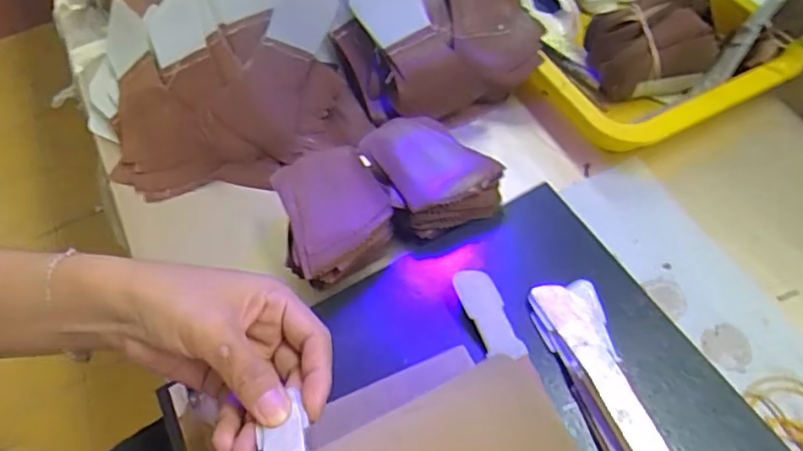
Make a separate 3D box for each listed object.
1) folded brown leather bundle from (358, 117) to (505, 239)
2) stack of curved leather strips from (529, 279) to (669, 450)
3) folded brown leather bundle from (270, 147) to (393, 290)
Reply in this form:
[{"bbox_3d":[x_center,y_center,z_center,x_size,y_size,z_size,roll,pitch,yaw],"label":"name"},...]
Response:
[{"bbox_3d":[0.021,-0.037,0.422,0.066,0.034,0.091,-31,61,-13],"label":"folded brown leather bundle"},{"bbox_3d":[0.127,0.121,0.324,0.040,0.019,0.200,-15,59,-4],"label":"stack of curved leather strips"},{"bbox_3d":[-0.045,-0.005,0.406,0.070,0.038,0.096,-15,59,-4],"label":"folded brown leather bundle"}]

